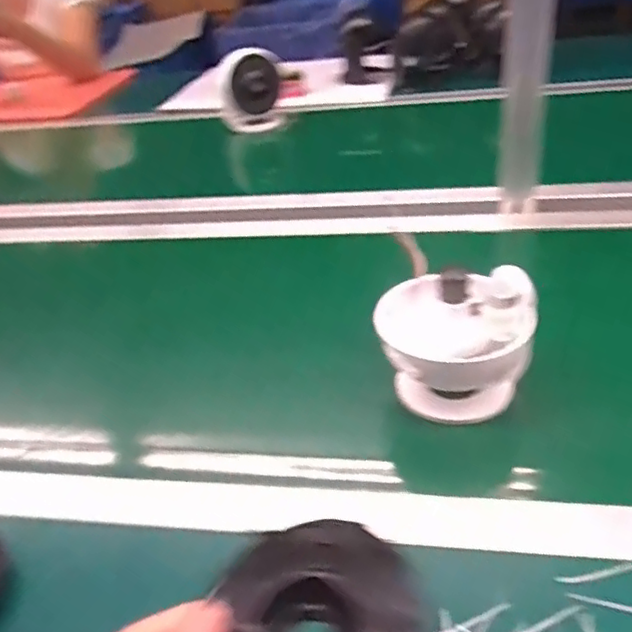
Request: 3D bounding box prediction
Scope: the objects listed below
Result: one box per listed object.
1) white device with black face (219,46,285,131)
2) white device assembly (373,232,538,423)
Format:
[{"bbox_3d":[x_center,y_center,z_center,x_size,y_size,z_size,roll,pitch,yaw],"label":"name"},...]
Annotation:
[{"bbox_3d":[-0.121,-0.432,1.249,0.111,0.163,0.105,-7,35,3],"label":"white device with black face"},{"bbox_3d":[0.113,0.017,0.526,0.117,0.117,0.116,-1,36,11],"label":"white device assembly"}]

